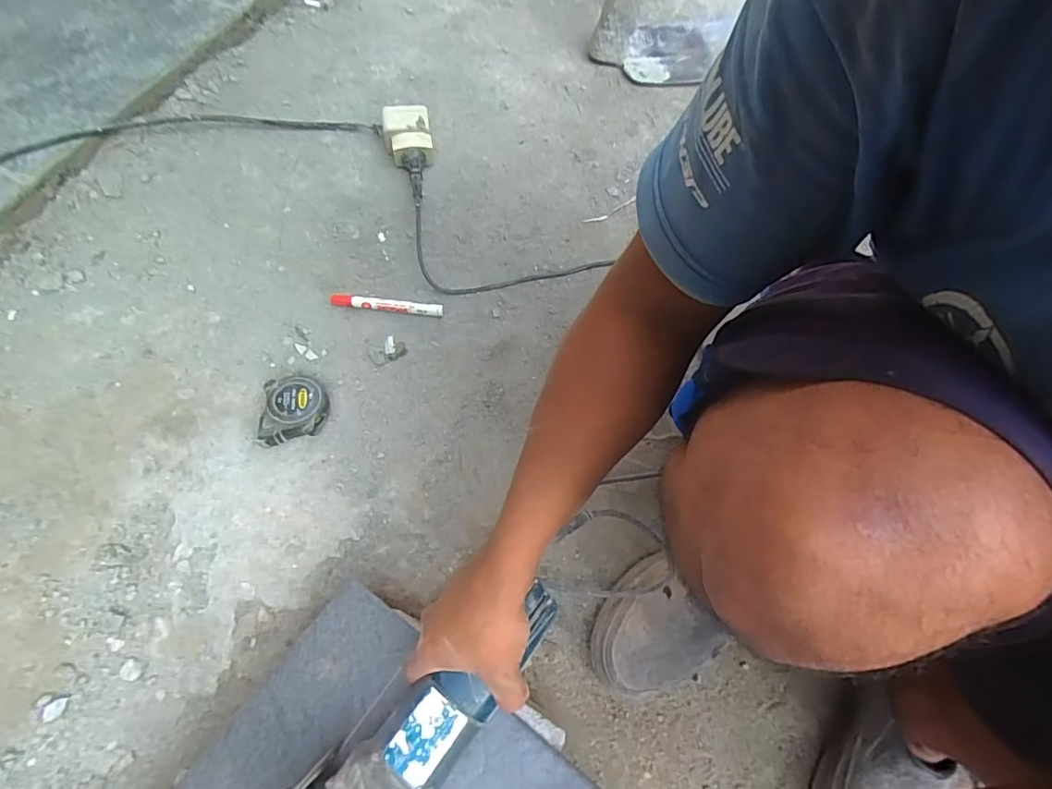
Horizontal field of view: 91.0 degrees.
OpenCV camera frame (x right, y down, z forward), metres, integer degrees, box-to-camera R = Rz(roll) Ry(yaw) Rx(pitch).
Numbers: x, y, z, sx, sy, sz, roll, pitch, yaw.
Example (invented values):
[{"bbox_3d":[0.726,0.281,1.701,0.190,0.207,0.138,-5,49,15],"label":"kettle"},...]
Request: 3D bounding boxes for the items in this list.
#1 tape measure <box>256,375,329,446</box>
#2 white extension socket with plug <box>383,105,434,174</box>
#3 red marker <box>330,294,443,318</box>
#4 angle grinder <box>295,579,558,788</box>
[{"bbox_3d":[-0.270,0.021,0.608,0.073,0.041,0.083,-1,66,-6],"label":"tape measure"},{"bbox_3d":[-0.170,-0.365,0.750,0.072,0.062,0.080,-14,65,-2],"label":"white extension socket with plug"},{"bbox_3d":[-0.187,-0.121,0.694,0.148,0.012,0.019,4,68,0],"label":"red marker"},{"bbox_3d":[-0.067,0.263,0.414,0.251,0.083,0.078,-39,74,-15],"label":"angle grinder"}]

